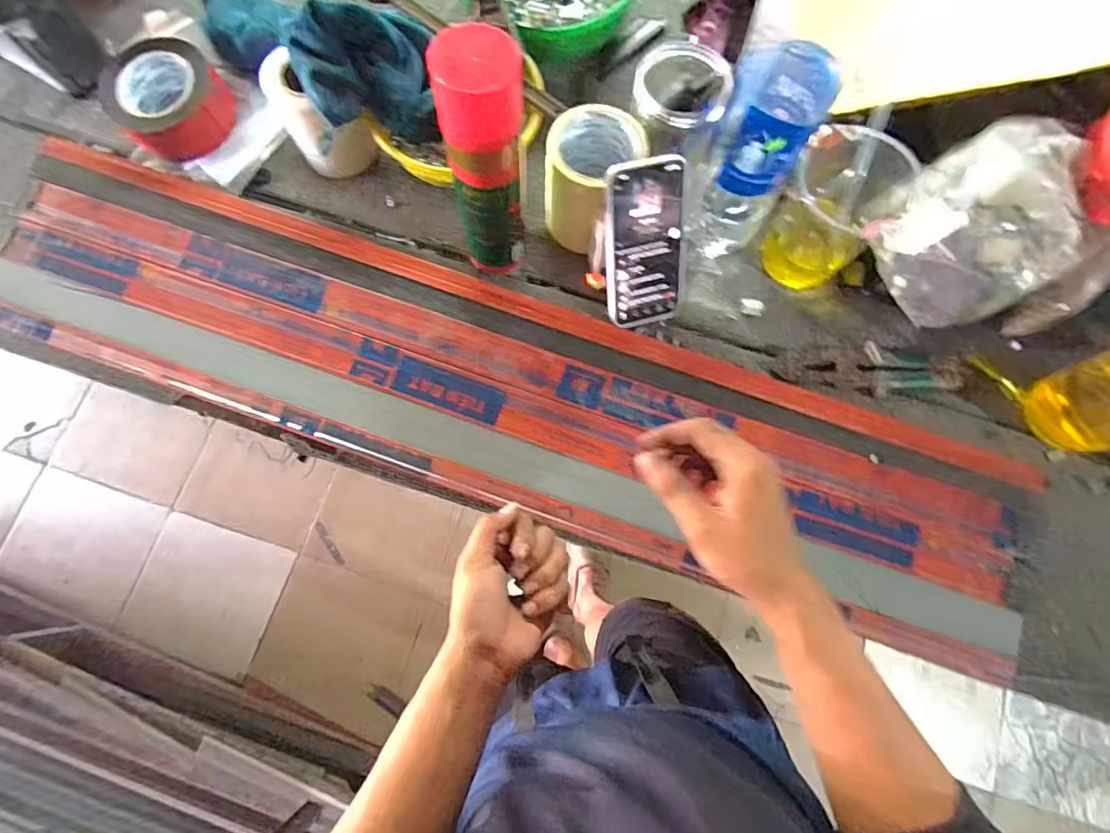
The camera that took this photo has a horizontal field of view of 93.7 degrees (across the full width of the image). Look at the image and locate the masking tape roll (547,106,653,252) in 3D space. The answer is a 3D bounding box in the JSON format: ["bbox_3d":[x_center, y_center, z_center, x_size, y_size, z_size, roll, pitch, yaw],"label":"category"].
[{"bbox_3d":[0.040,-0.246,0.545,0.087,0.107,0.097,39,79,7],"label":"masking tape roll"}]

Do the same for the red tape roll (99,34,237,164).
[{"bbox_3d":[-0.441,-0.364,0.590,0.117,0.047,0.111,0,77,-1],"label":"red tape roll"}]

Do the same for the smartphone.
[{"bbox_3d":[0.094,-0.170,0.527,0.083,0.166,0.006,-15,40,-9],"label":"smartphone"}]

